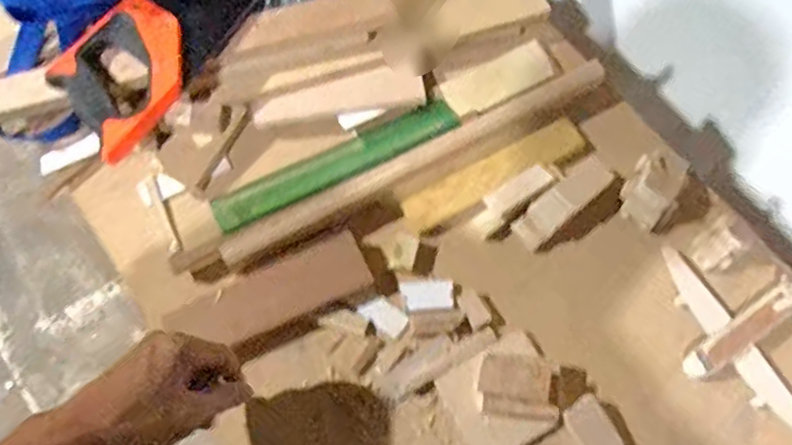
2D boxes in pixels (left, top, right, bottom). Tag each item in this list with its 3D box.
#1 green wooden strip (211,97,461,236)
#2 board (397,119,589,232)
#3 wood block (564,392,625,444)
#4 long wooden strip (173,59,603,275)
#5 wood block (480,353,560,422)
[{"bbox_3d":[-0.056,-0.059,0.635,0.255,0.013,0.041,-26,71,-11],"label":"green wooden strip"},{"bbox_3d":[0.101,-0.051,0.652,0.200,0.010,0.039,-27,90,-9],"label":"board"},{"bbox_3d":[0.176,0.185,0.560,0.033,0.011,0.065,-31,72,-12],"label":"wood block"},{"bbox_3d":[0.006,-0.057,0.635,0.457,0.020,0.033,-27,71,-11],"label":"long wooden strip"},{"bbox_3d":[0.108,0.146,0.564,0.074,0.035,0.054,5,68,1],"label":"wood block"}]

